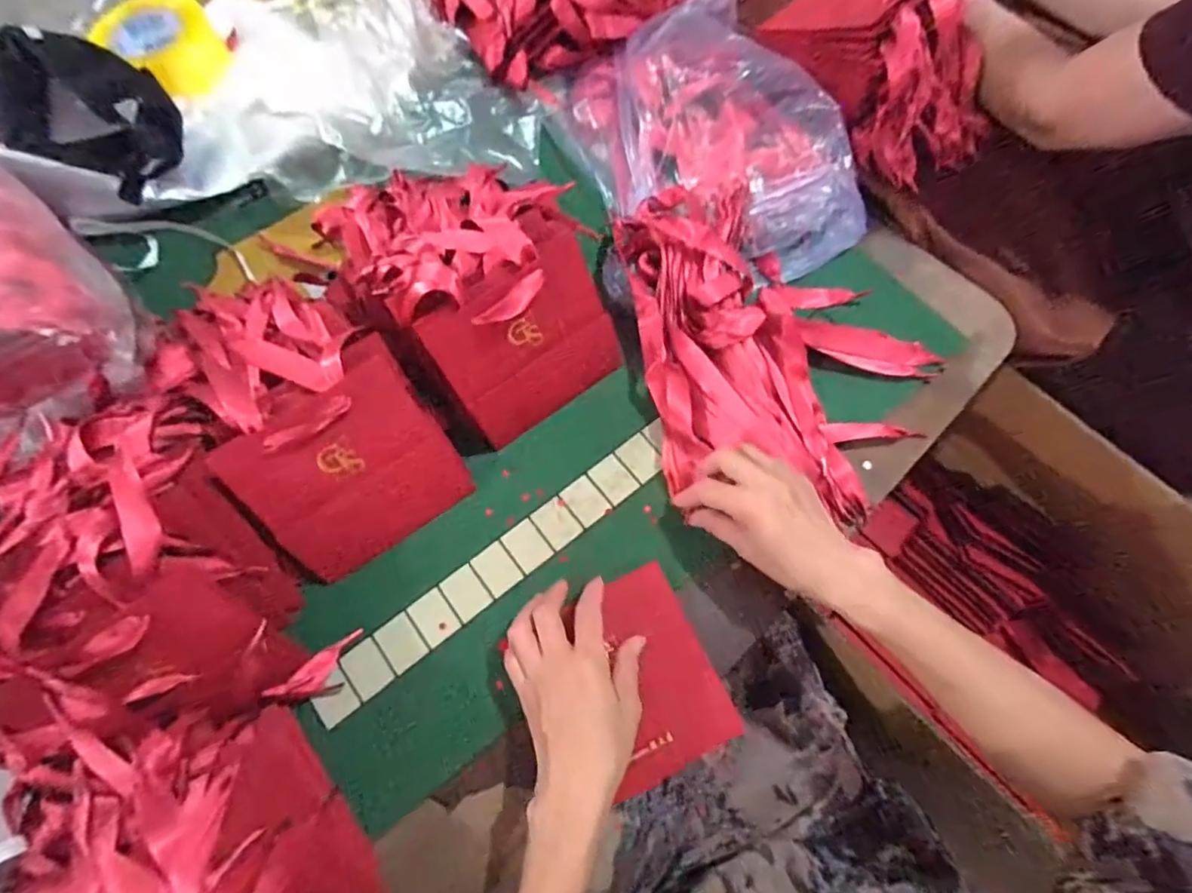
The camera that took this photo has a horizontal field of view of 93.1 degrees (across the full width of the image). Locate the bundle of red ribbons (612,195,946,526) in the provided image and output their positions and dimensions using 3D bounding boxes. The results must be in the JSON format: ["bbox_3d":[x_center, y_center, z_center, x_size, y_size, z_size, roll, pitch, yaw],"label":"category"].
[{"bbox_3d":[0.160,-0.095,0.503,0.235,0.043,0.341,-9,70,-3],"label":"bundle of red ribbons"}]

